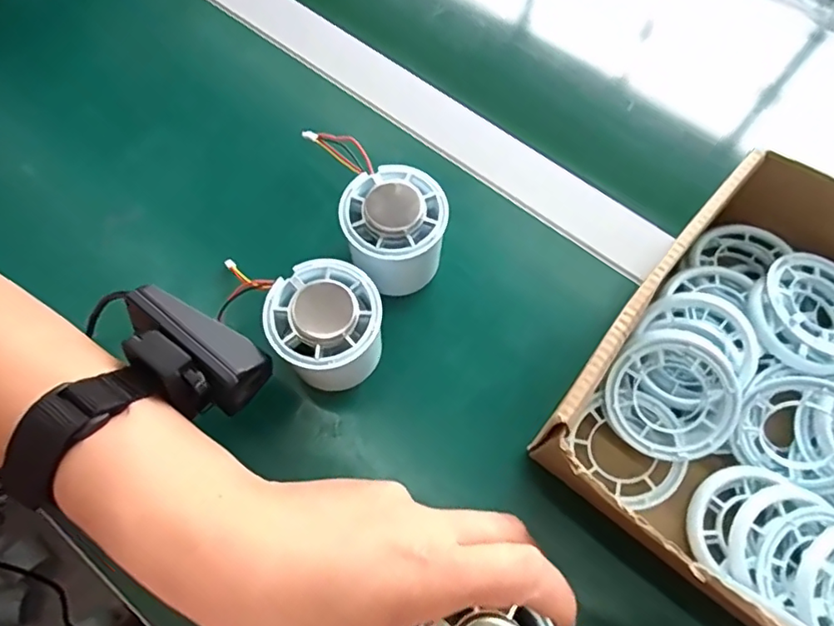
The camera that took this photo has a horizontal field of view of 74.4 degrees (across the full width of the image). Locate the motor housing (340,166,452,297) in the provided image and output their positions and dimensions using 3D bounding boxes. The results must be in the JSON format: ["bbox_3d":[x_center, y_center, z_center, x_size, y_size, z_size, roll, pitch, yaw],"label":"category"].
[{"bbox_3d":[-0.012,-0.041,0.304,0.053,0.062,0.057,-14,68,-7],"label":"motor housing"}]

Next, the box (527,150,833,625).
[{"bbox_3d":[0.185,0.051,0.258,0.196,0.070,0.206,38,71,14],"label":"box"}]

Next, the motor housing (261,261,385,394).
[{"bbox_3d":[-0.045,0.009,0.282,0.052,0.063,0.051,-37,72,-15],"label":"motor housing"}]

